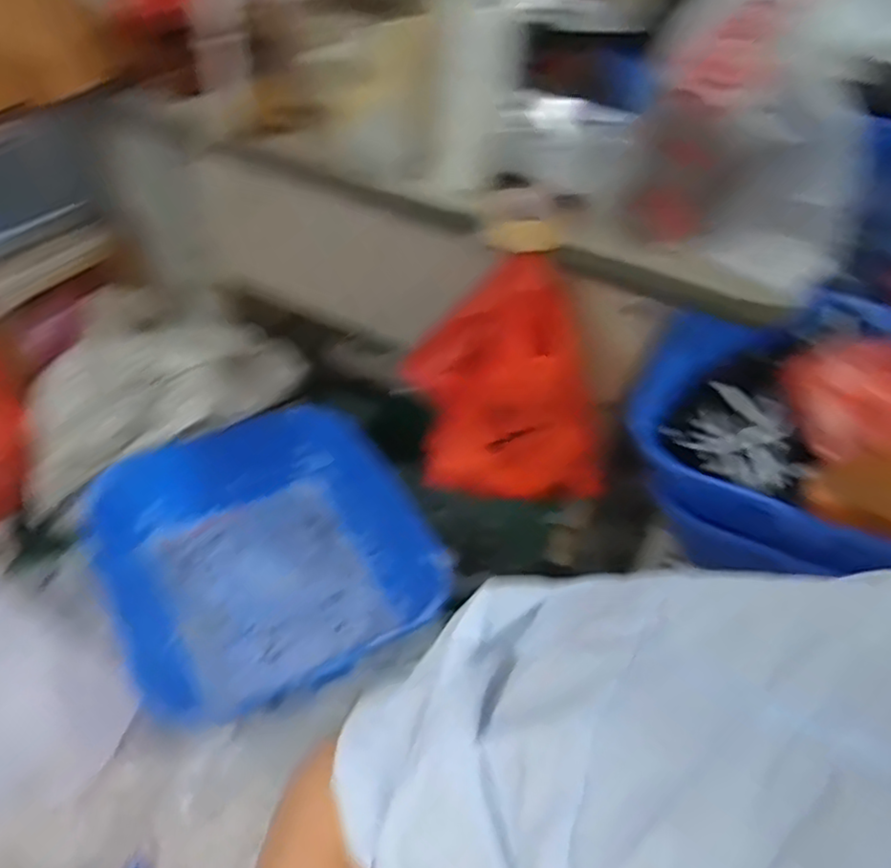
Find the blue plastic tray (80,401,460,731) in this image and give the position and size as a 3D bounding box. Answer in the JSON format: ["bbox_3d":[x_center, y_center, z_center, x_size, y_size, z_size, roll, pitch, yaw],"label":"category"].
[{"bbox_3d":[-0.324,0.227,1.329,0.568,0.147,0.601,-21,48,-25],"label":"blue plastic tray"}]

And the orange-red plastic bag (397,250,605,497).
[{"bbox_3d":[0.093,-0.087,1.056,0.317,0.379,0.129,11,43,7],"label":"orange-red plastic bag"}]

